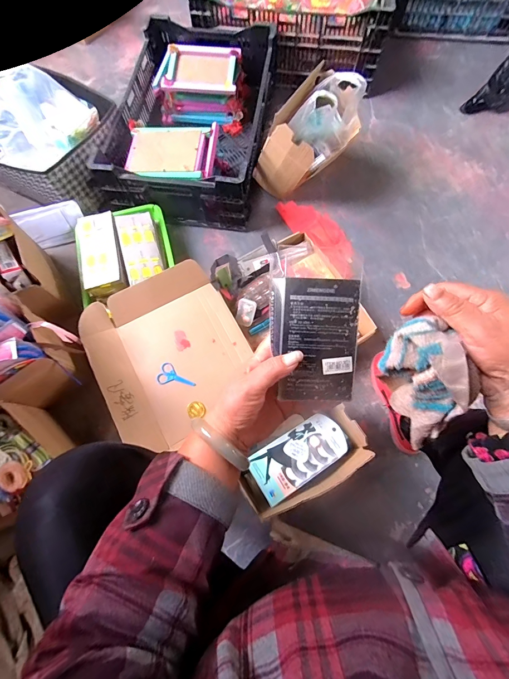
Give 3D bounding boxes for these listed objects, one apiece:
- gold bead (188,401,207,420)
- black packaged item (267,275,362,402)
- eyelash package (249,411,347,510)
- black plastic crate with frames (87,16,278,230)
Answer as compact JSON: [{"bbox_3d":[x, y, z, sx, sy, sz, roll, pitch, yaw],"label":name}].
[{"bbox_3d":[-0.127,0.154,0.702,0.038,0.007,0.039,2,72,1],"label":"gold bead"},{"bbox_3d":[0.058,0.000,0.315,0.083,0.012,0.118,1,92,-1],"label":"black packaged item"},{"bbox_3d":[0.082,0.209,0.583,0.179,0.011,0.089,-28,65,-18],"label":"eyelash package"},{"bbox_3d":[-0.175,-0.660,0.965,0.395,0.184,0.623,8,71,3],"label":"black plastic crate with frames"}]

